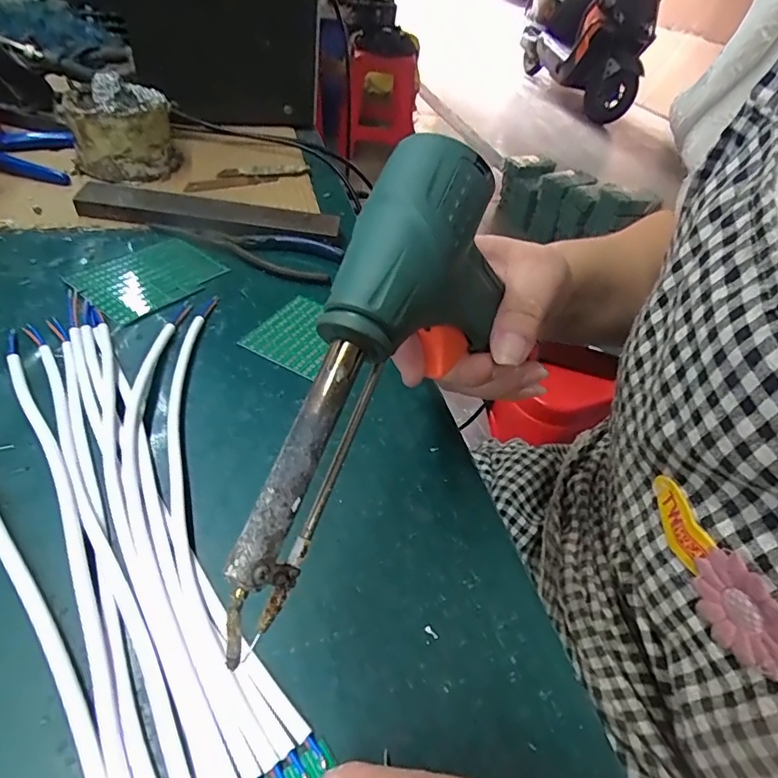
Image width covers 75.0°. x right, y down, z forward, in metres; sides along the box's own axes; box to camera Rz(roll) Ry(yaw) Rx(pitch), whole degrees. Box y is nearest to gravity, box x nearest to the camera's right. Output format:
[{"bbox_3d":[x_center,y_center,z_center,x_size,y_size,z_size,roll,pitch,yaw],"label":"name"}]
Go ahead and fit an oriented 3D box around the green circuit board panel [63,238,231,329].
[{"bbox_3d":[-0.174,-0.083,0.369,0.072,0.004,0.089,32,50,22],"label":"green circuit board panel"}]

